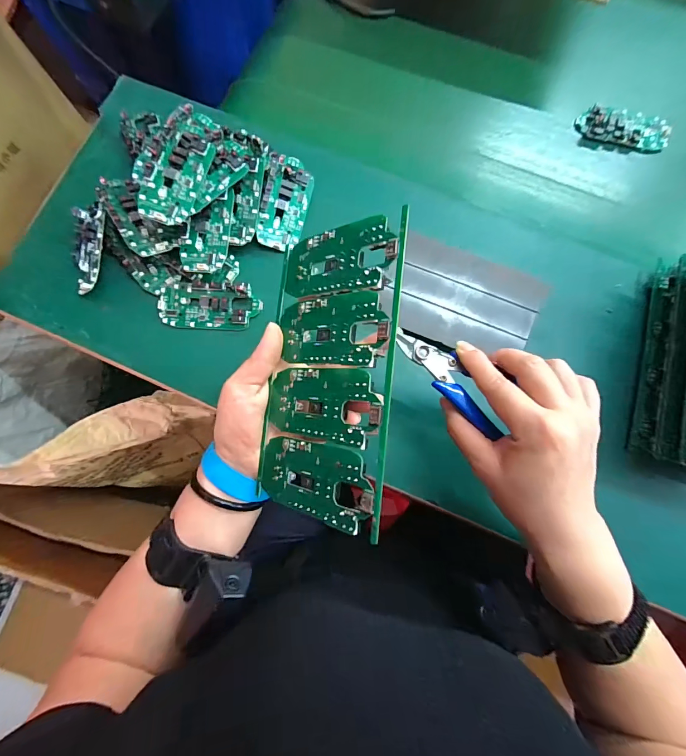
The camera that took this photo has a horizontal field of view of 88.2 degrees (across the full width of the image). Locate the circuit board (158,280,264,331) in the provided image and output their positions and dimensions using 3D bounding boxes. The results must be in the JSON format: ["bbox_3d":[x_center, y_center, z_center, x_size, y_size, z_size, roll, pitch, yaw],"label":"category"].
[{"bbox_3d":[-0.132,-0.073,0.348,0.098,0.015,0.046,4,78,1],"label":"circuit board"}]

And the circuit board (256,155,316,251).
[{"bbox_3d":[-0.060,-0.182,0.369,0.047,0.005,0.096,13,88,-17],"label":"circuit board"}]

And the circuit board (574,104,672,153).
[{"bbox_3d":[0.318,-0.283,0.401,0.098,0.018,0.045,10,78,2],"label":"circuit board"}]

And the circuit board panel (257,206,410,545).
[{"bbox_3d":[-0.011,-0.006,0.230,0.107,0.004,0.186,1,83,41],"label":"circuit board panel"}]

